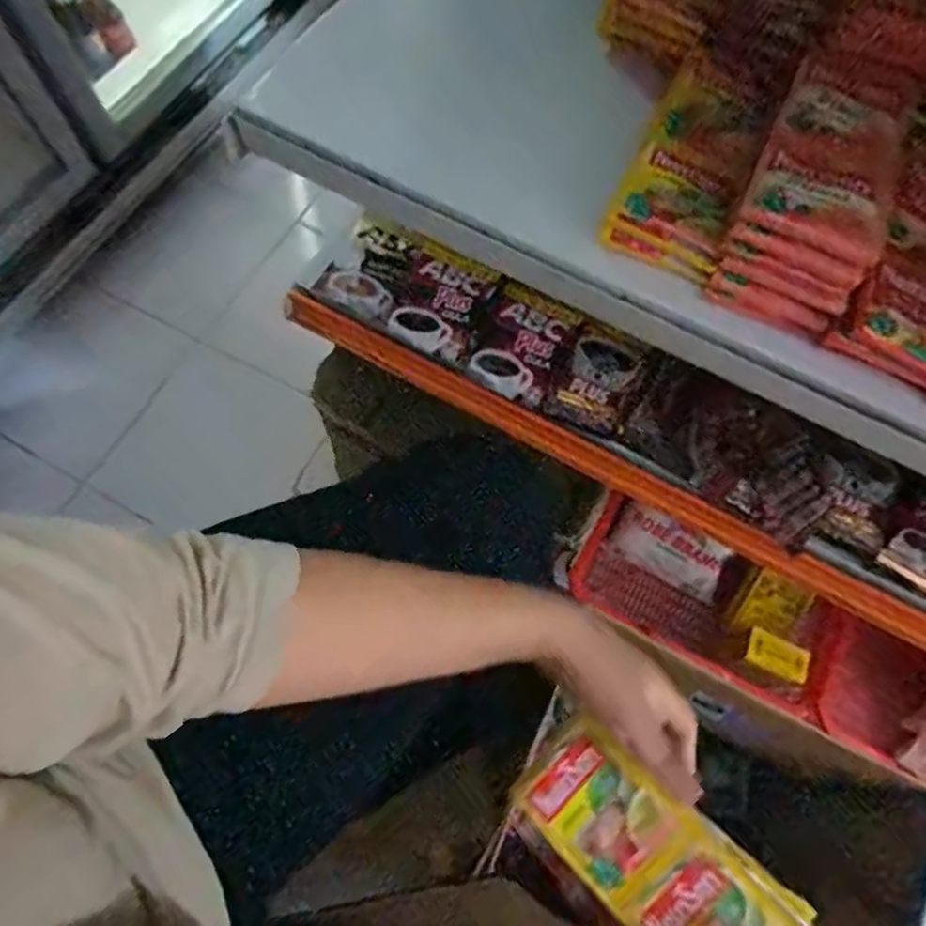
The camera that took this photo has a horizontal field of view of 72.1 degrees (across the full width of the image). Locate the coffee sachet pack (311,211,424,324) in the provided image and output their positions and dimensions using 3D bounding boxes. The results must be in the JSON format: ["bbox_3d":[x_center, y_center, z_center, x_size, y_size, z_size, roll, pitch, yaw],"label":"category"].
[{"bbox_3d":[-0.087,-0.185,0.602,0.075,0.013,0.100,28,70,9],"label":"coffee sachet pack"}]

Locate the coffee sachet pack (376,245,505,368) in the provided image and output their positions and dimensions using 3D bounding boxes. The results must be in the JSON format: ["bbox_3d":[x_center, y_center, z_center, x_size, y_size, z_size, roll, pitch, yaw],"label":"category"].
[{"bbox_3d":[-0.021,-0.146,0.578,0.081,0.024,0.093,28,70,9],"label":"coffee sachet pack"}]

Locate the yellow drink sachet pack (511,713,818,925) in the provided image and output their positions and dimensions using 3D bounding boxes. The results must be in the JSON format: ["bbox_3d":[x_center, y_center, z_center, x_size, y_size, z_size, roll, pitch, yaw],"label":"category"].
[{"bbox_3d":[0.112,0.234,0.369,0.169,0.027,0.077,31,70,24],"label":"yellow drink sachet pack"}]

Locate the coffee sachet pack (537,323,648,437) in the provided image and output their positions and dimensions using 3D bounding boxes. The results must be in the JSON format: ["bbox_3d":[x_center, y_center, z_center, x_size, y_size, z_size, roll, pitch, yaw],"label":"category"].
[{"bbox_3d":[0.121,-0.072,0.578,0.069,0.028,0.085,29,86,9],"label":"coffee sachet pack"}]

